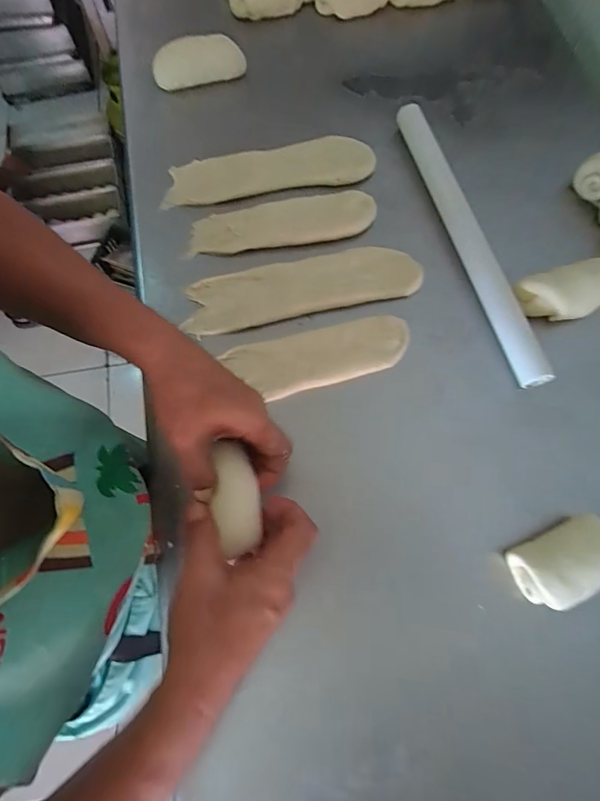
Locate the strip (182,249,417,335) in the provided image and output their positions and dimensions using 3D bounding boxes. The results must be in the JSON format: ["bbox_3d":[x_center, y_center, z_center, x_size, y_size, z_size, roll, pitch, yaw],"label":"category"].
[{"bbox_3d":[0.001,-0.136,0.472,0.270,0.013,0.076,-13,72,-4],"label":"strip"}]

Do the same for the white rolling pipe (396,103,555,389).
[{"bbox_3d":[0.201,-0.205,0.497,0.038,0.037,0.414,-15,72,-5],"label":"white rolling pipe"}]

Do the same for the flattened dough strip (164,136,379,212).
[{"bbox_3d":[-0.041,-0.306,0.536,0.271,0.022,0.075,-9,72,-3],"label":"flattened dough strip"}]

